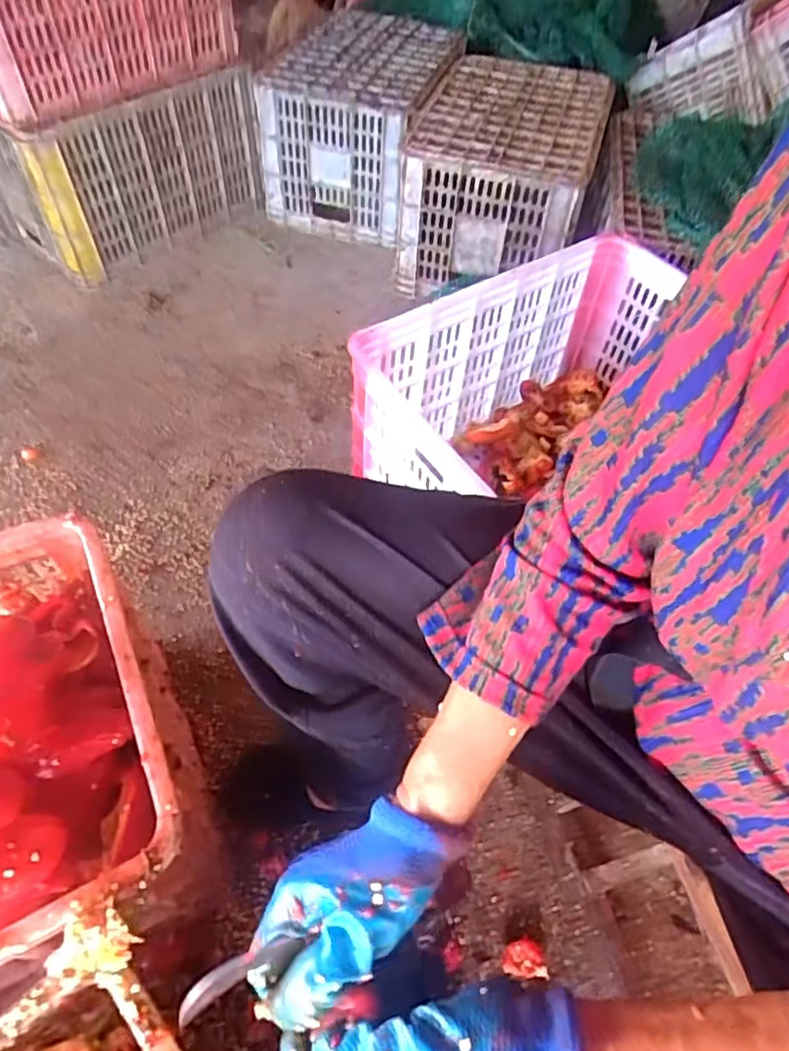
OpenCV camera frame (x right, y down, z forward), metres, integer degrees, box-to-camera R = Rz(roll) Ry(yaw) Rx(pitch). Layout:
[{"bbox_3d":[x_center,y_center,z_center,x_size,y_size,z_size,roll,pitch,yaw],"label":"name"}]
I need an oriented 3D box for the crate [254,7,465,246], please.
[{"bbox_3d":[-0.066,-1.040,1.628,0.387,0.309,0.678,14,54,6],"label":"crate"}]

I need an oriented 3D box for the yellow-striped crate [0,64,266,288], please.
[{"bbox_3d":[-0.588,-0.785,1.384,0.330,0.310,0.506,30,57,17],"label":"yellow-striped crate"}]

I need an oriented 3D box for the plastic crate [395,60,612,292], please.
[{"bbox_3d":[0.250,-0.801,1.431,0.359,0.264,0.617,16,54,7],"label":"plastic crate"}]

